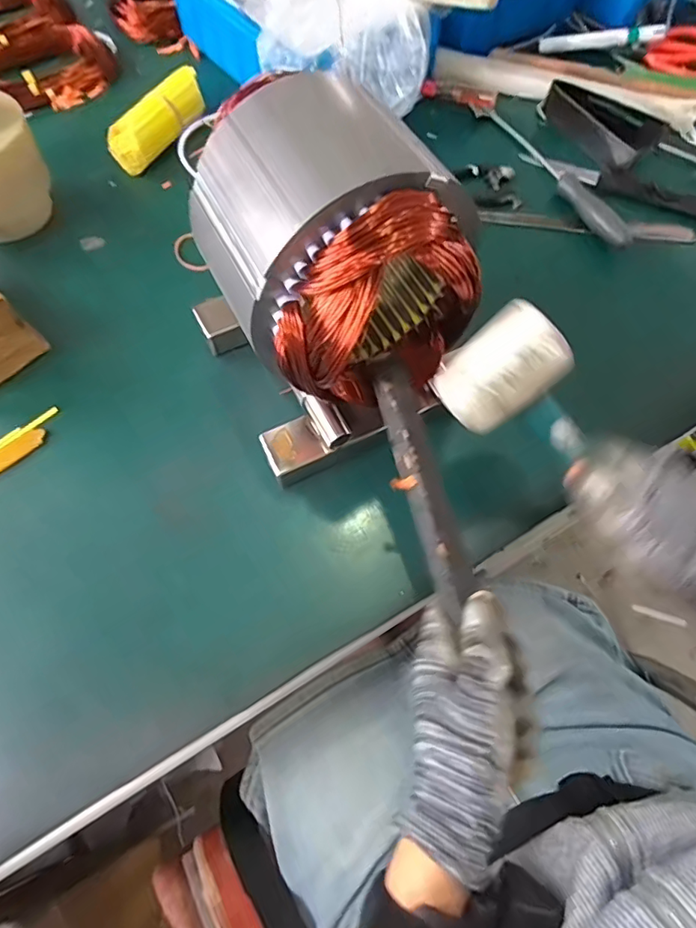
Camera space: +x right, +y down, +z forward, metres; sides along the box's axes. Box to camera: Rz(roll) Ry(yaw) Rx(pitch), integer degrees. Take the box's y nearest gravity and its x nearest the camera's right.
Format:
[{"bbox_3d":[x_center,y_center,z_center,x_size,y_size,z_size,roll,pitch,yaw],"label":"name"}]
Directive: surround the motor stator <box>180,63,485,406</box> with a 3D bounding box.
[{"bbox_3d":[-0.016,-0.143,0.331,0.119,0.126,0.171,-28,67,-14],"label":"motor stator"}]

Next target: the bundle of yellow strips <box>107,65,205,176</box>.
[{"bbox_3d":[-0.198,-0.368,0.557,0.054,0.033,0.137,28,66,13],"label":"bundle of yellow strips"}]

